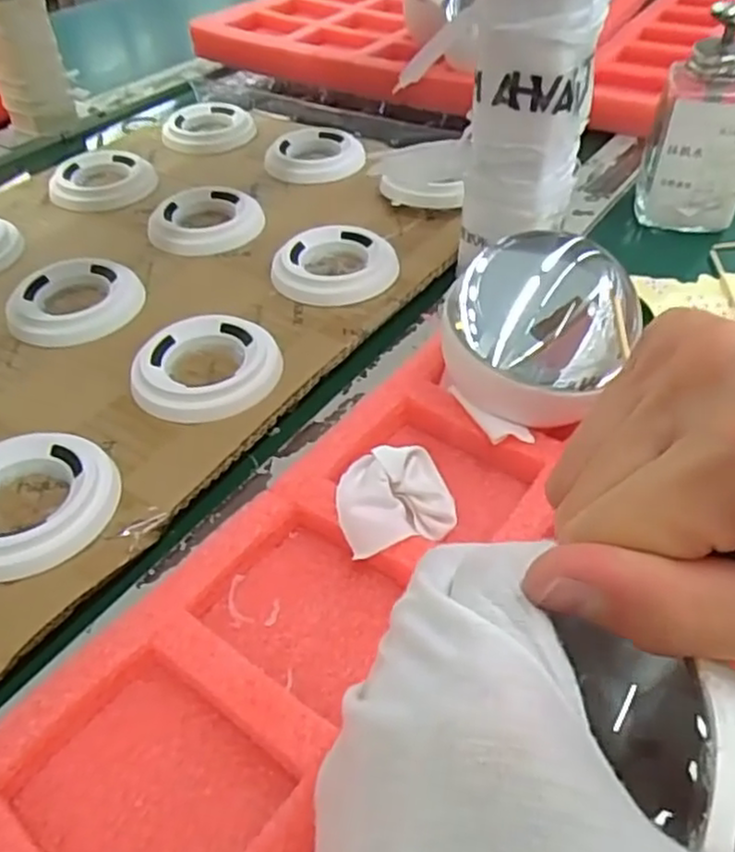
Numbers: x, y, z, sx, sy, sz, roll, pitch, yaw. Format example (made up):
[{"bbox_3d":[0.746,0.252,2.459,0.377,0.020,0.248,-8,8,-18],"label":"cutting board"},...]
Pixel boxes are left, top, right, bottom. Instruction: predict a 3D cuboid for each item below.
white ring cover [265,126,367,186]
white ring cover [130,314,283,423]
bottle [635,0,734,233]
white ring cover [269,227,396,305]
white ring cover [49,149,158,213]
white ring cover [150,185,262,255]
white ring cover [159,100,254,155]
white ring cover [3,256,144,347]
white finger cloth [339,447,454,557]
[{"bbox_3d":[-0.038,-0.196,0.513,0.070,0.018,0.062,-4,44,-2],"label":"white ring cover"},{"bbox_3d":[-0.077,-0.028,0.341,0.068,0.014,0.063,-5,44,-3],"label":"white ring cover"},{"bbox_3d":[0.203,-0.179,0.424,0.060,0.117,0.044,15,46,16],"label":"bottle"},{"bbox_3d":[-0.019,-0.092,0.404,0.070,0.015,0.061,-7,44,-6],"label":"white ring cover"},{"bbox_3d":[-0.184,-0.171,0.490,0.063,0.017,0.060,1,44,3],"label":"white ring cover"},{"bbox_3d":[-0.102,-0.130,0.448,0.068,0.014,0.064,-4,44,-3],"label":"white ring cover"},{"bbox_3d":[-0.125,-0.234,0.556,0.070,0.017,0.065,-10,44,-9],"label":"white ring cover"},{"bbox_3d":[-0.159,-0.068,0.387,0.067,0.013,0.065,-6,44,-4],"label":"white ring cover"},{"bbox_3d":[0.009,0.025,0.256,0.043,0.009,0.038,-9,63,-26],"label":"white finger cloth"}]

